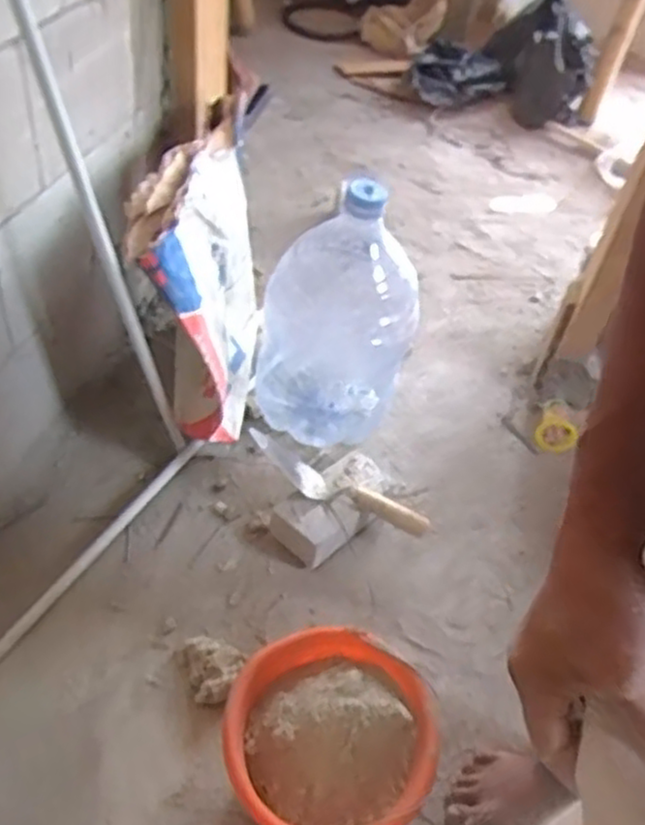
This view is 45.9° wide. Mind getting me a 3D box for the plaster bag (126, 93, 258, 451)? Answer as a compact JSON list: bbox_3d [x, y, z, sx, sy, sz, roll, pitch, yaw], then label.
[{"bbox_3d":[-0.197,-0.217,1.243,0.184,0.361,0.430,4,47,-6],"label":"plaster bag"}]

